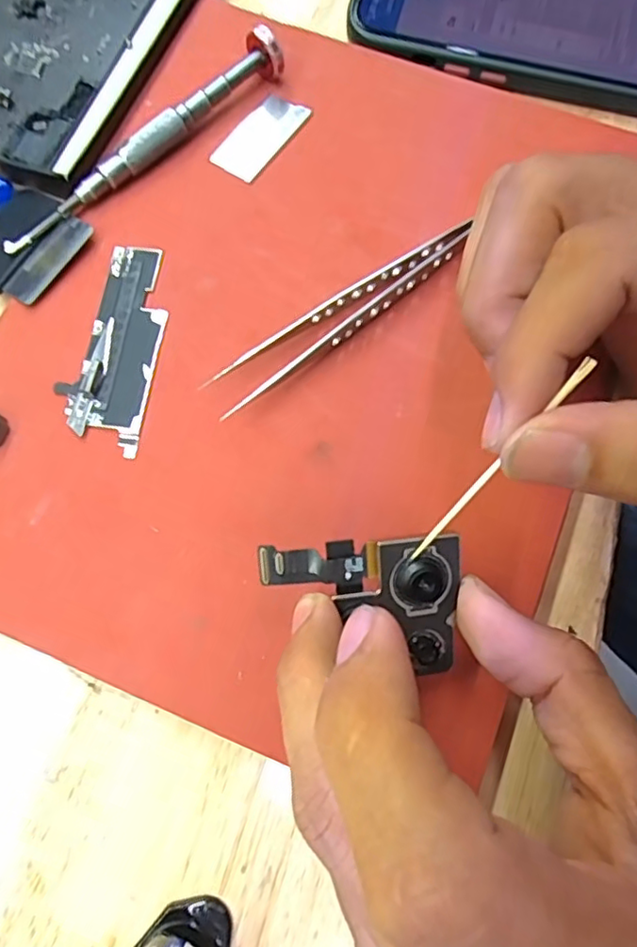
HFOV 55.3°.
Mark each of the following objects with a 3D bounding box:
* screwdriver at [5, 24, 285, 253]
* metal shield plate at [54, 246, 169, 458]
[{"bbox_3d":[-0.062,-0.118,0.216,0.119,0.017,0.012,-39,78,-11],"label":"screwdriver"},{"bbox_3d":[-0.066,-0.044,0.200,0.028,0.004,0.072,9,73,2],"label":"metal shield plate"}]

